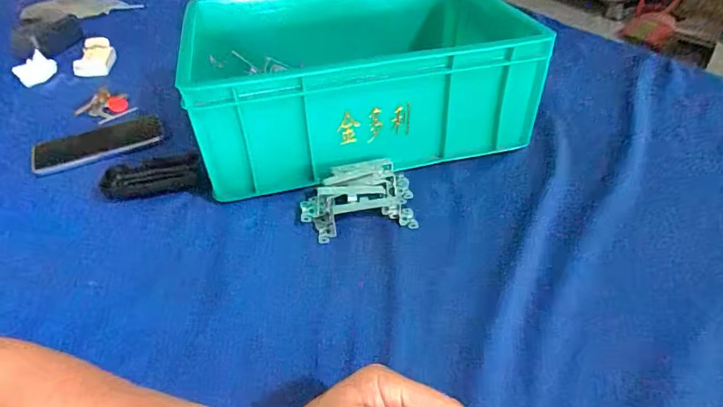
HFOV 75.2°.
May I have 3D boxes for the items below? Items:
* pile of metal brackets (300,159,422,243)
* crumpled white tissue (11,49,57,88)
[{"bbox_3d":[-0.004,-0.008,0.512,0.120,0.034,0.082,-7,40,-5],"label":"pile of metal brackets"},{"bbox_3d":[-0.575,-0.238,0.827,0.065,0.047,0.031,-24,43,-23],"label":"crumpled white tissue"}]

